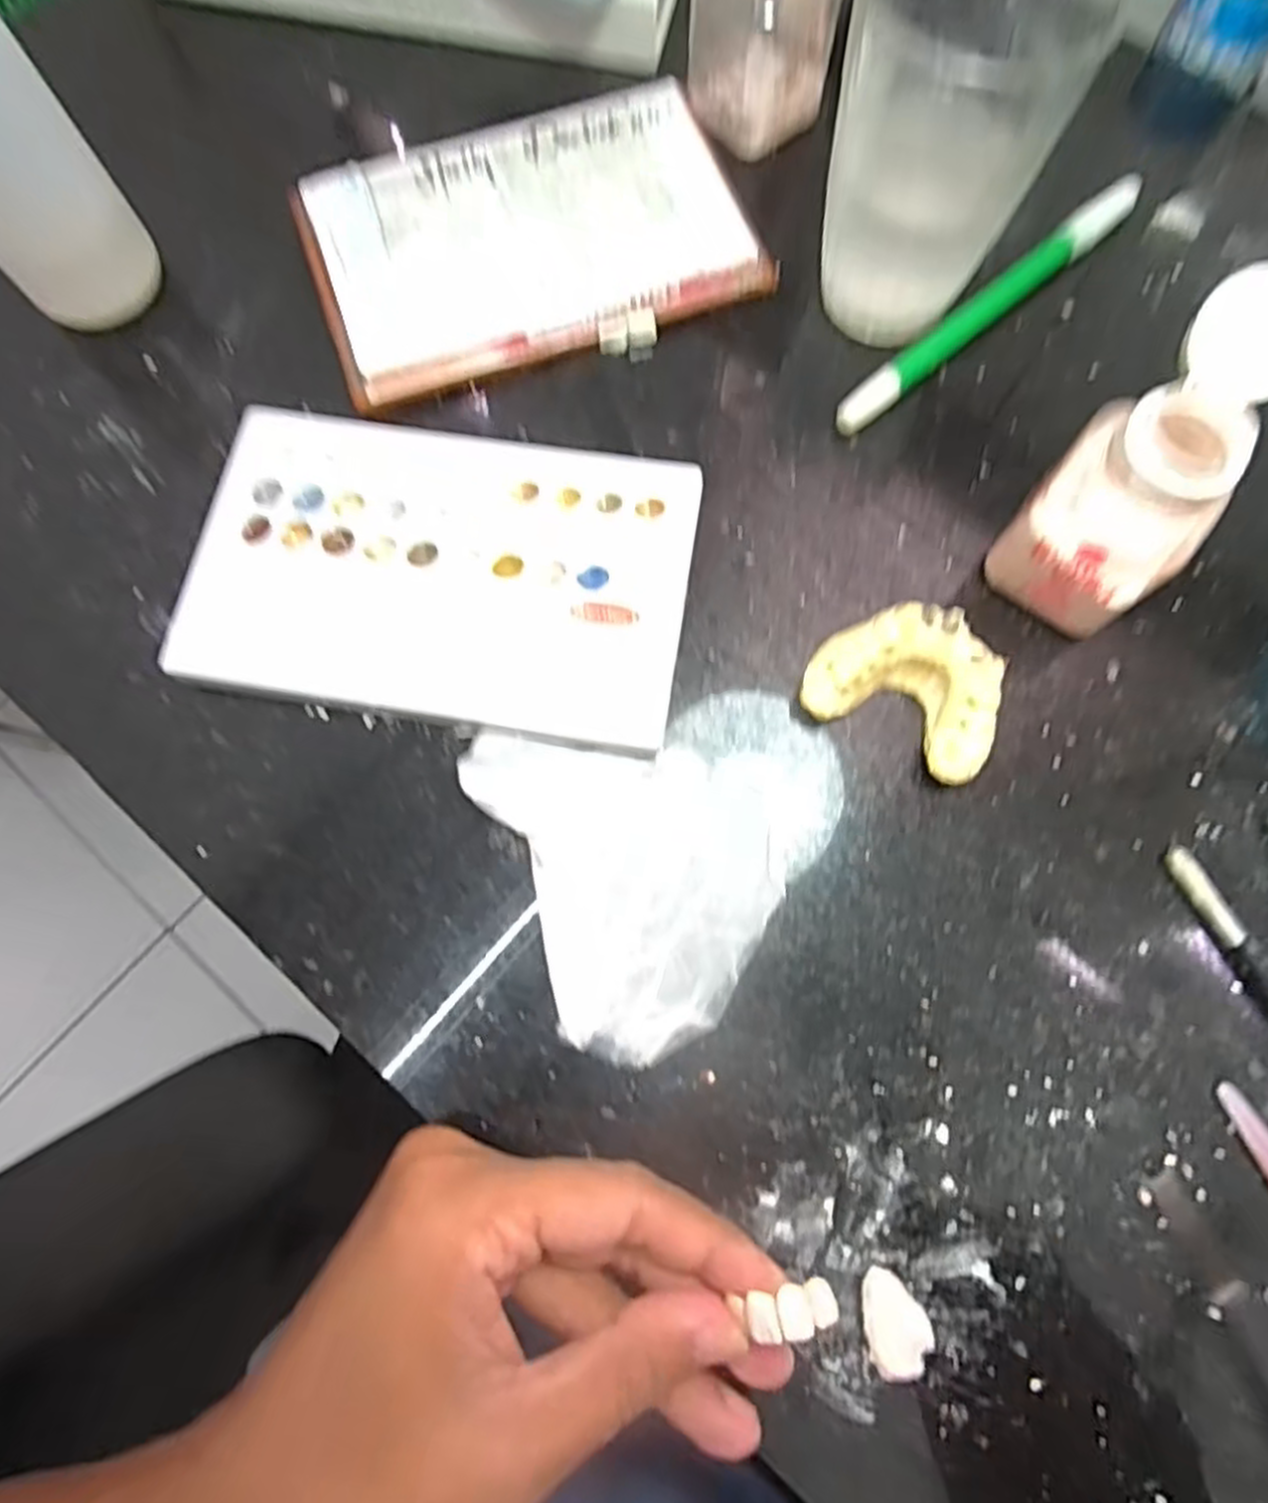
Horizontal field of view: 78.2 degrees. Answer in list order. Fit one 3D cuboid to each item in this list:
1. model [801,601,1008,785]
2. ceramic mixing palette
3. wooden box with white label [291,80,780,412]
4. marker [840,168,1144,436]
[{"bbox_3d":[0.082,-0.019,0.232,0.055,0.025,0.039,29,78,8],"label":"model"},{"bbox_3d":[-0.060,-0.058,0.249,0.152,0.012,0.097,10,76,3],"label":"ceramic mixing palette"},{"bbox_3d":[-0.038,-0.183,0.279,0.149,0.016,0.092,-19,76,-4],"label":"wooden box with white label"},{"bbox_3d":[0.126,-0.156,0.274,0.144,0.010,0.011,-40,79,-8],"label":"marker"}]

